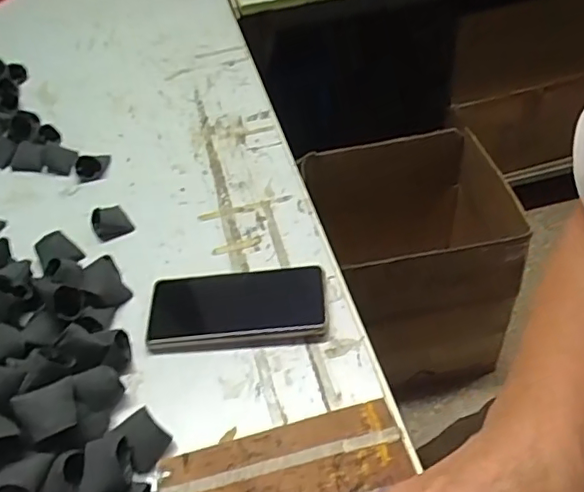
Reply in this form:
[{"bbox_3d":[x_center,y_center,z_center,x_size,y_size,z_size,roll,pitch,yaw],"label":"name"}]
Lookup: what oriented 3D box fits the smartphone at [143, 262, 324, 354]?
[{"bbox_3d":[-0.051,0.056,0.515,0.160,0.015,0.081,-5,47,2],"label":"smartphone"}]

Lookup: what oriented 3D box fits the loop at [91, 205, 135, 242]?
[{"bbox_3d":[-0.198,-0.028,0.607,0.038,0.013,0.043,-28,50,-18],"label":"loop"}]

